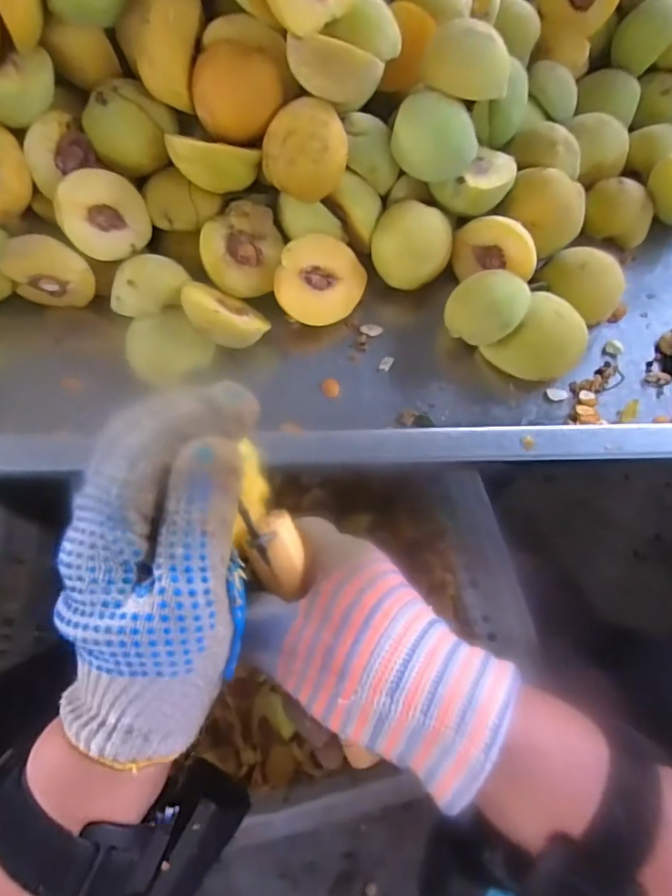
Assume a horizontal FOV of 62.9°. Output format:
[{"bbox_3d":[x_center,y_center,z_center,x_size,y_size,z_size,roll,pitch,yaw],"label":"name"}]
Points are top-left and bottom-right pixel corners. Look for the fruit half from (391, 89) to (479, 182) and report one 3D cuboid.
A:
[{"bbox_3d":[0.067,-0.212,0.376,0.057,0.050,0.023,12,34,-5],"label":"fruit half"}]

